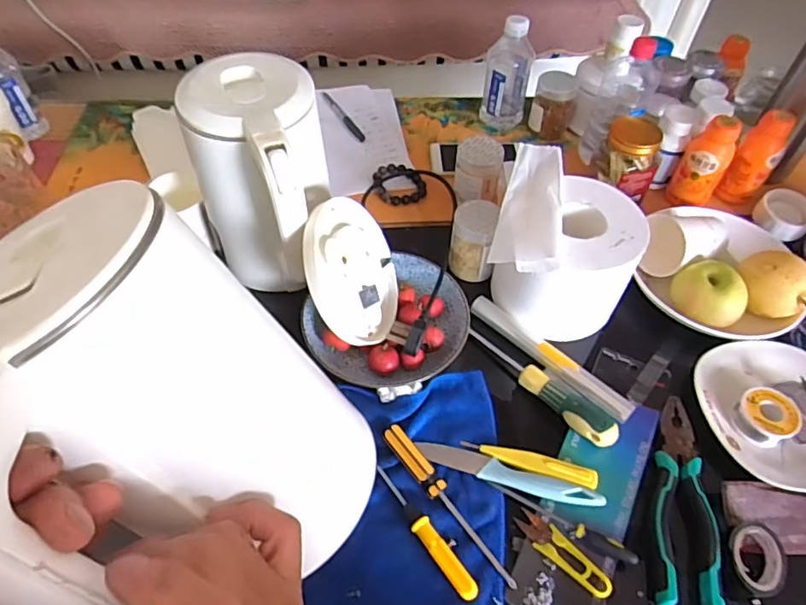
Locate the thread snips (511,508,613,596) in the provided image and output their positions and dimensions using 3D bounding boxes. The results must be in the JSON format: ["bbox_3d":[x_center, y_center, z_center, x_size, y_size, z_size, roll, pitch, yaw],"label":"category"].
[{"bbox_3d":[0.143,0.223,0.490,0.026,0.011,0.094,-37,61,-27],"label":"thread snips"}]

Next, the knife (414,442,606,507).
[{"bbox_3d":[0.101,0.164,0.527,0.175,0.011,0.025,18,53,12],"label":"knife"}]

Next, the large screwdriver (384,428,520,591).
[{"bbox_3d":[0.042,0.183,0.506,0.018,0.021,0.174,-32,59,-24],"label":"large screwdriver"}]

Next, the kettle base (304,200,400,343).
[{"bbox_3d":[-0.050,-0.031,0.561,0.016,0.146,0.144,-13,21,30],"label":"kettle base"}]

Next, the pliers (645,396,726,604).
[{"bbox_3d":[0.263,0.183,0.522,0.058,0.022,0.200,12,52,7],"label":"pliers"}]

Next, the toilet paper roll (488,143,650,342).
[{"bbox_3d":[0.182,-0.065,0.621,0.148,0.126,0.178,15,52,10],"label":"toilet paper roll"}]

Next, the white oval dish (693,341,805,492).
[{"bbox_3d":[0.395,0.112,0.574,0.156,0.034,0.169,-17,54,-15],"label":"white oval dish"}]

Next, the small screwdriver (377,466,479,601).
[{"bbox_3d":[0.019,0.205,0.497,0.018,0.011,0.136,-29,58,-23],"label":"small screwdriver"}]

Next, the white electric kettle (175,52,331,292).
[{"bbox_3d":[-0.141,-0.112,0.589,0.136,0.221,0.172,-19,54,-16],"label":"white electric kettle"}]

